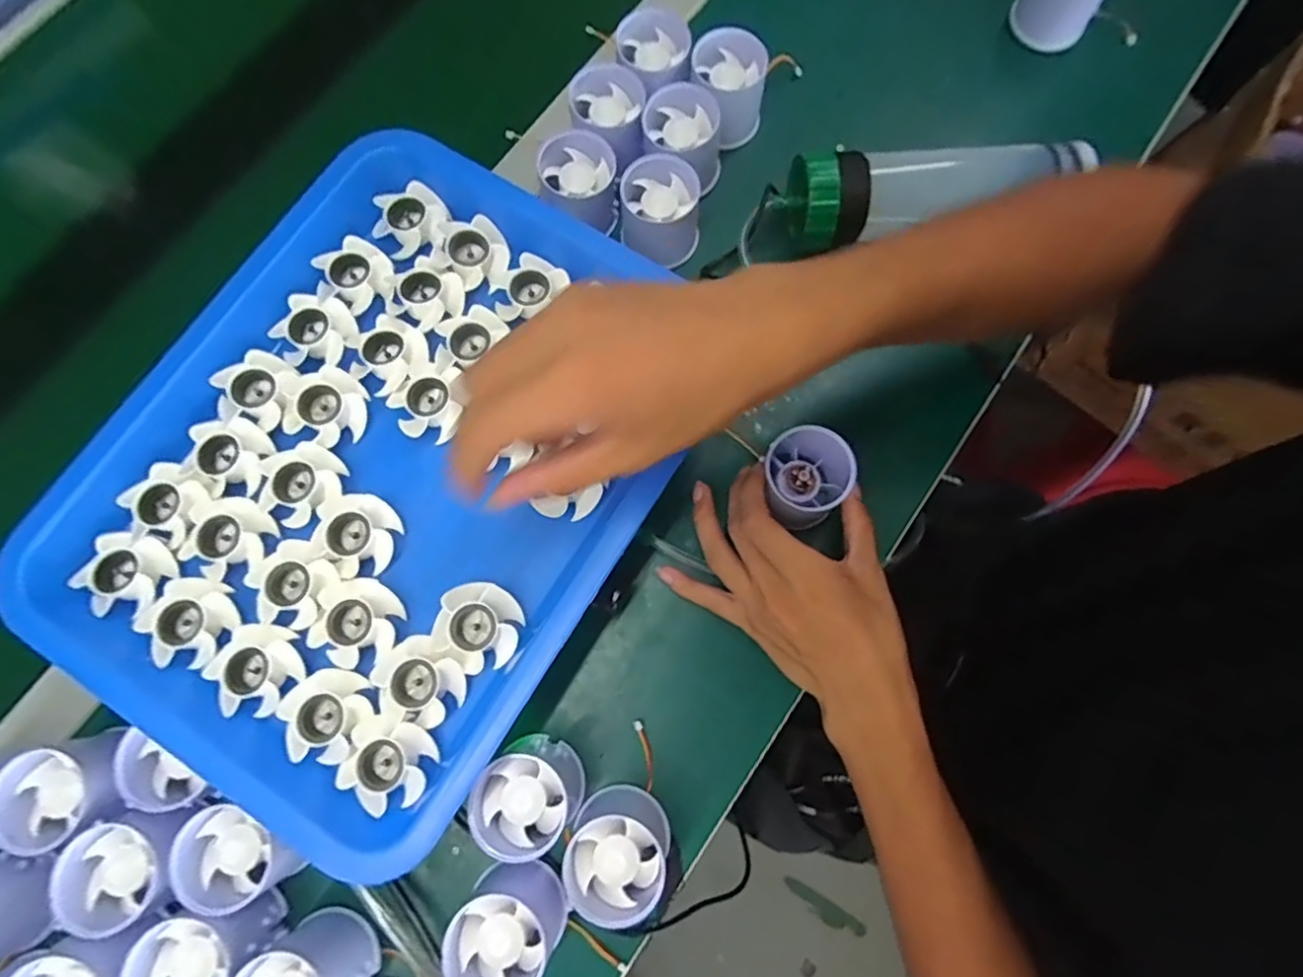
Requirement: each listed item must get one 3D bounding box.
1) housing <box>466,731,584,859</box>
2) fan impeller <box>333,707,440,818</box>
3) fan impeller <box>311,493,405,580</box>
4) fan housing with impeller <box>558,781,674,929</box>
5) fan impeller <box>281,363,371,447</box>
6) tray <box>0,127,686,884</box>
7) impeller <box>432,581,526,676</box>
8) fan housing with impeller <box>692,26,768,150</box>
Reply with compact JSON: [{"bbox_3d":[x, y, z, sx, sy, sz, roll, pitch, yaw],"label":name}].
[{"bbox_3d":[-0.067,0.170,0.341,0.051,0.048,0.051,28,79,8],"label":"housing"},{"bbox_3d":[-0.128,0.132,0.299,0.042,0.018,0.042,35,80,9],"label":"fan impeller"},{"bbox_3d":[-0.156,0.022,0.323,0.038,0.015,0.045,-41,79,-8],"label":"fan impeller"},{"bbox_3d":[-0.017,0.198,0.334,0.054,0.049,0.053,10,77,4],"label":"fan housing with impeller"},{"bbox_3d":[-0.178,-0.045,0.339,0.035,0.020,0.042,7,77,3],"label":"fan impeller"},{"bbox_3d":[-0.146,-0.017,0.339,0.273,0.055,0.326,31,79,8],"label":"tray"},{"bbox_3d":[-0.088,0.070,0.311,0.039,0.016,0.042,0,76,1],"label":"impeller"},{"bbox_3d":[0.054,-0.281,0.433,0.050,0.049,0.058,5,77,2],"label":"fan housing with impeller"}]

